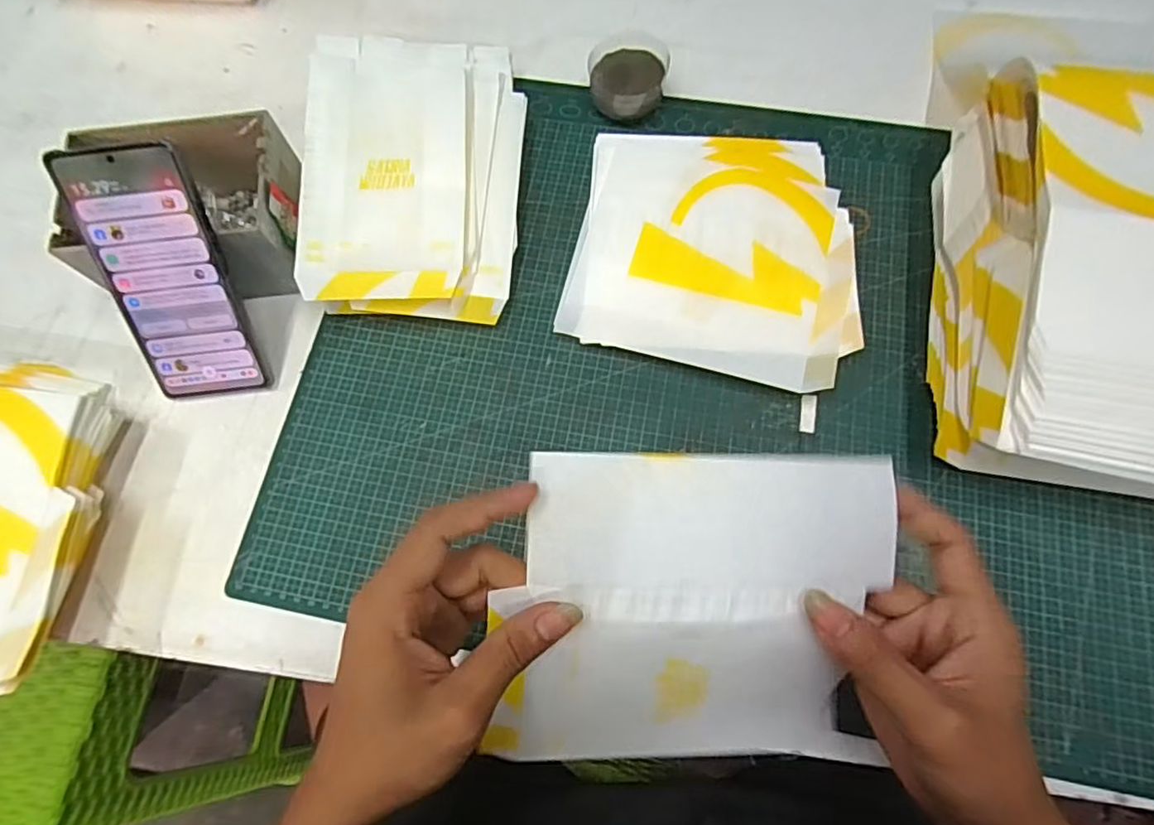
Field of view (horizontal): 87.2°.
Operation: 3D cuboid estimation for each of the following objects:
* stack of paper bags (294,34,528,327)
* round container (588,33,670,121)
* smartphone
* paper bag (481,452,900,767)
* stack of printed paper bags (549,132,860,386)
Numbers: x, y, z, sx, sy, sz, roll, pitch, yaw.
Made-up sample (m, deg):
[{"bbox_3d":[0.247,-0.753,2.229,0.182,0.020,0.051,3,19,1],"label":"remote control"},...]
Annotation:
[{"bbox_3d":[-0.118,-0.176,0.447,0.148,0.060,0.222,0,72,3],"label":"stack of paper bags"},{"bbox_3d":[0.040,-0.267,0.486,0.059,0.040,0.067,-7,72,1],"label":"round container"},{"bbox_3d":[-0.258,-0.082,0.385,0.069,0.161,0.007,-5,31,0],"label":"smartphone"},{"bbox_3d":[0.057,0.101,0.288,0.179,0.025,0.160,1,103,-8],"label":"paper bag"},{"bbox_3d":[0.100,-0.120,0.442,0.196,0.017,0.197,10,73,6],"label":"stack of printed paper bags"}]

